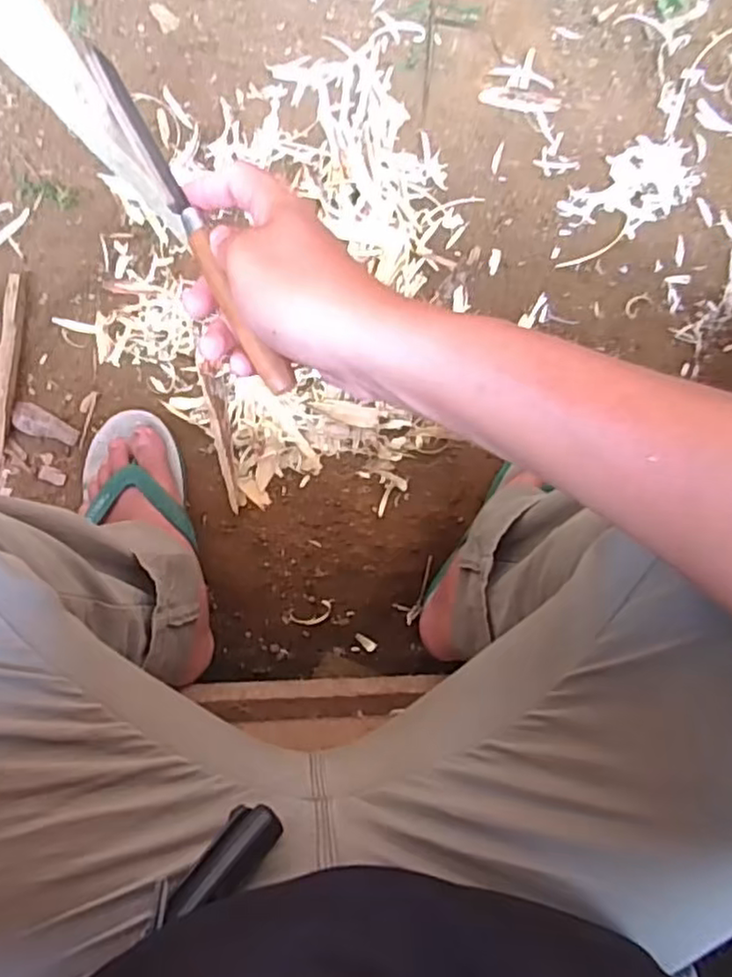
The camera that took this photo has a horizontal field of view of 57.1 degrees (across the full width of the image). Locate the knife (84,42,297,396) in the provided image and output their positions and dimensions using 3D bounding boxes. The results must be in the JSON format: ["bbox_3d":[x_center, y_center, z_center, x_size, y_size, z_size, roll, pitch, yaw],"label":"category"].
[{"bbox_3d":[-0.093,-0.143,0.354,0.015,0.012,0.209,-29,85,-1],"label":"knife"}]

